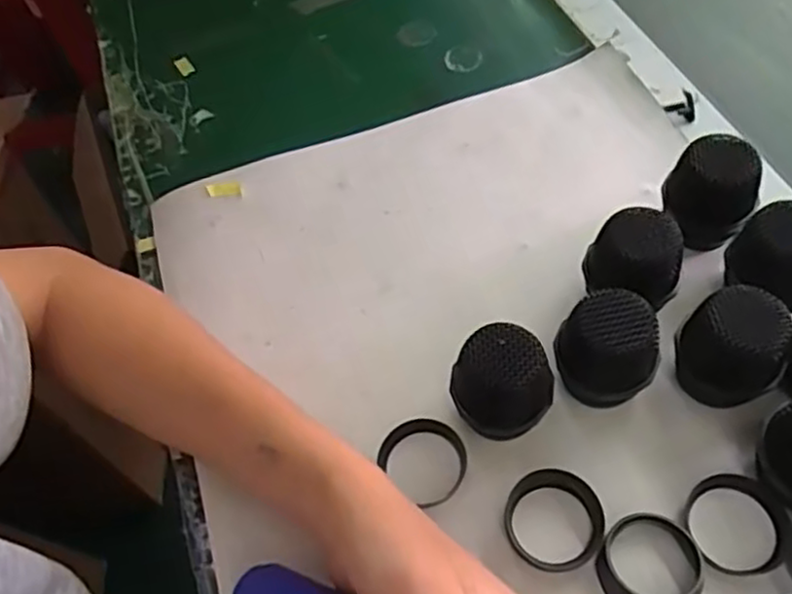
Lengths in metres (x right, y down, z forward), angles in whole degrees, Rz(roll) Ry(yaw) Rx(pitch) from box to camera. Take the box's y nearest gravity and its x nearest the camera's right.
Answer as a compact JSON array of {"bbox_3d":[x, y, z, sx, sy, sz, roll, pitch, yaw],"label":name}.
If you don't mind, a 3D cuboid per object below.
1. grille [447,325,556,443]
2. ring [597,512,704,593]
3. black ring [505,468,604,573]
[{"bbox_3d":[0.049,0.046,0.335,0.040,0.060,0.041,-35,59,-15],"label":"grille"},{"bbox_3d":[0.112,0.119,0.303,0.041,0.015,0.046,26,64,22],"label":"ring"},{"bbox_3d":[0.073,0.102,0.317,0.043,0.018,0.042,-3,57,5],"label":"black ring"}]

